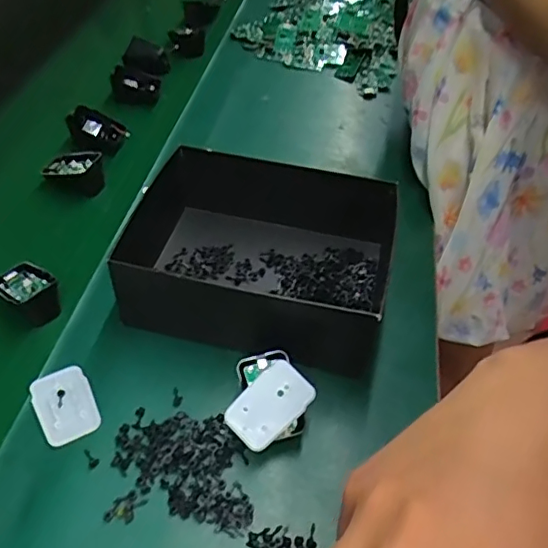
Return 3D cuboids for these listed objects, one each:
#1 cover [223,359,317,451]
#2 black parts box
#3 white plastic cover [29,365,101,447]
[{"bbox_3d":[-0.003,0.103,0.445,0.044,0.005,0.069,40,69,16],"label":"cover"},{"bbox_3d":[-0.006,-0.019,0.547,0.238,0.086,0.191,11,47,5],"label":"black parts box"},{"bbox_3d":[-0.173,0.108,0.468,0.045,0.004,0.068,-23,53,-25],"label":"white plastic cover"}]

